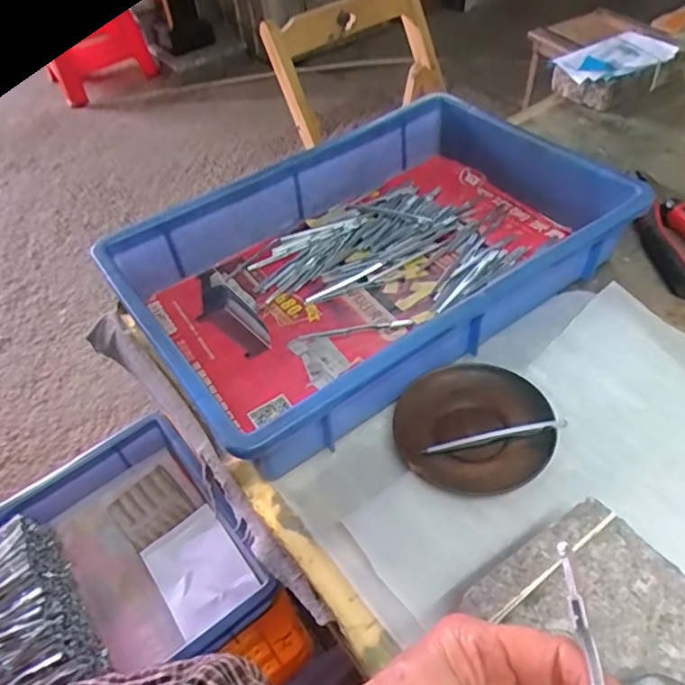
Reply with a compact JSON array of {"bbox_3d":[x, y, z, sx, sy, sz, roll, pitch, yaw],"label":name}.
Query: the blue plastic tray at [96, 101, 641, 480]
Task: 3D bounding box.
[{"bbox_3d":[0.026,-0.082,0.535,0.414,0.078,0.266,-31,53,-20],"label":"blue plastic tray"}]

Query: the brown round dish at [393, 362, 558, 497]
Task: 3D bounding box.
[{"bbox_3d":[0.097,0.061,0.430,0.112,0.016,0.098,-9,48,-1],"label":"brown round dish"}]

